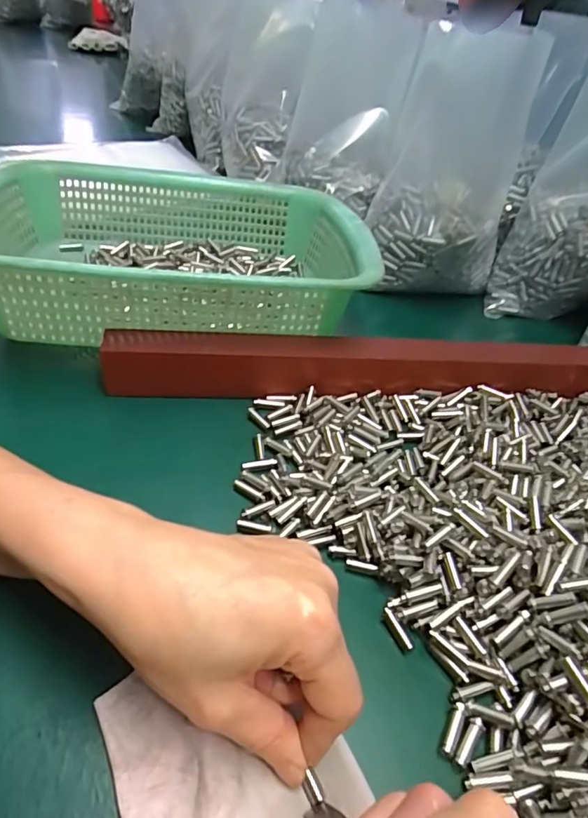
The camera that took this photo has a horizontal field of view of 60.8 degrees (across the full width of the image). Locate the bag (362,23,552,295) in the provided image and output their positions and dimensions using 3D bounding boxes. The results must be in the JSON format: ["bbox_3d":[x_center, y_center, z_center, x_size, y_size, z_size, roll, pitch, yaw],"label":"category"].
[{"bbox_3d":[0.138,-0.210,0.447,0.122,0.191,0.092,18,44,11],"label":"bag"}]

